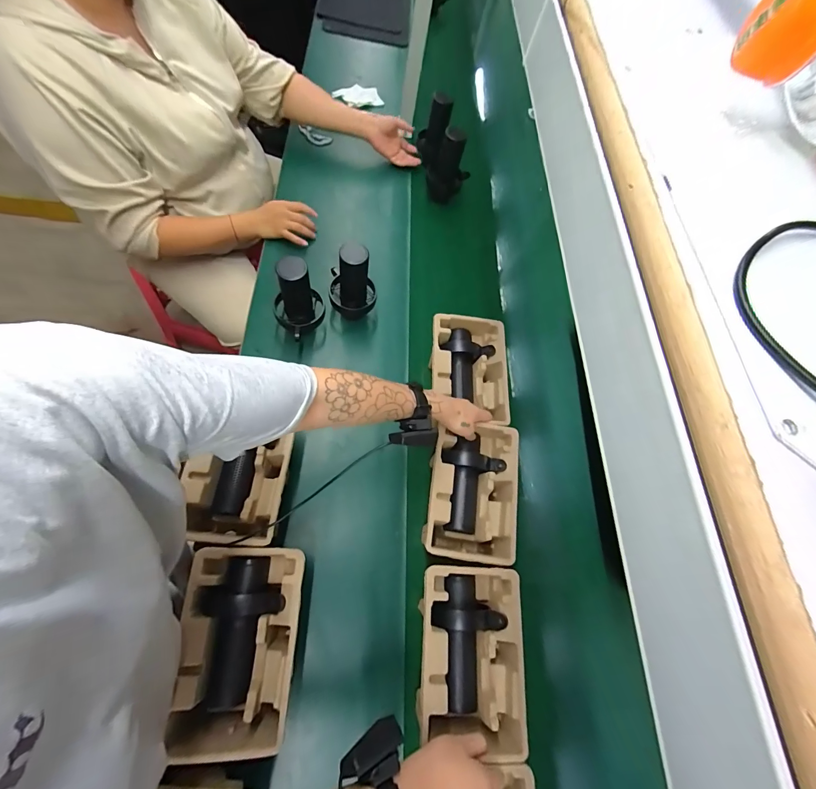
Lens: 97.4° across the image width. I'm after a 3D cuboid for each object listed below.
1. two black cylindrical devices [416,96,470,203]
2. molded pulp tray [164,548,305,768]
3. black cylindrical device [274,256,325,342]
[{"bbox_3d":[0.097,-0.663,0.973,0.104,0.184,0.199,-8,67,-4],"label":"two black cylindrical devices"},{"bbox_3d":[-0.224,0.338,0.485,0.151,0.087,0.237,1,67,0],"label":"molded pulp tray"},{"bbox_3d":[-0.219,-0.192,0.682,0.088,0.147,0.120,-22,68,-9],"label":"black cylindrical device"}]

